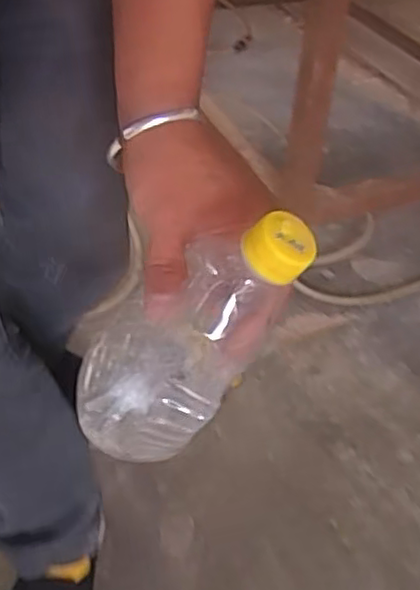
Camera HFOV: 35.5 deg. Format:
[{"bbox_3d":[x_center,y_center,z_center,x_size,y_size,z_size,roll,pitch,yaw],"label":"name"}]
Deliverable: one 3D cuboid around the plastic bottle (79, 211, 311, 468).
[{"bbox_3d":[-0.013,0.029,0.343,0.058,0.182,0.053,28,39,-24],"label":"plastic bottle"}]

